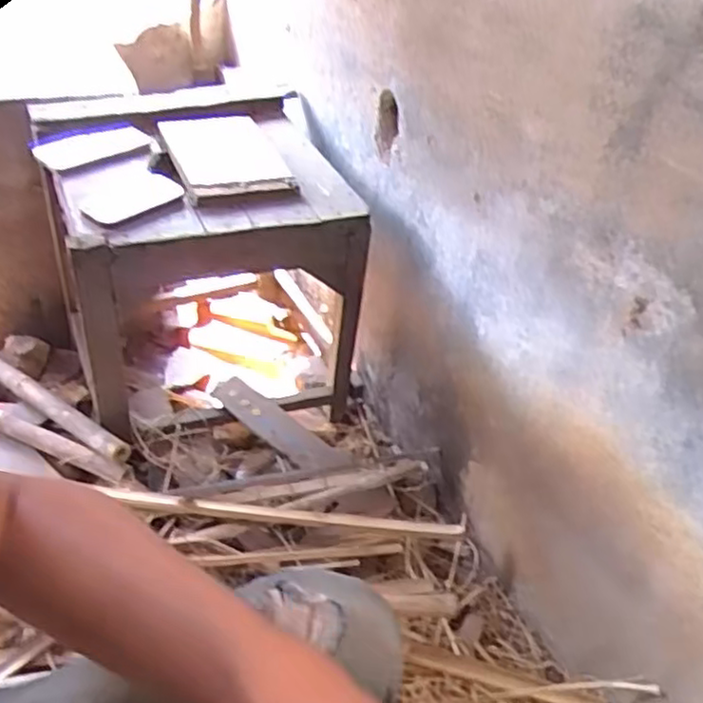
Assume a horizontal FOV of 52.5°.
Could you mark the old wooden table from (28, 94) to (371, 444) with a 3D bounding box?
[{"bbox_3d":[-0.267,-0.182,1.248,0.456,0.376,0.496,-10,39,-16],"label":"old wooden table"}]

